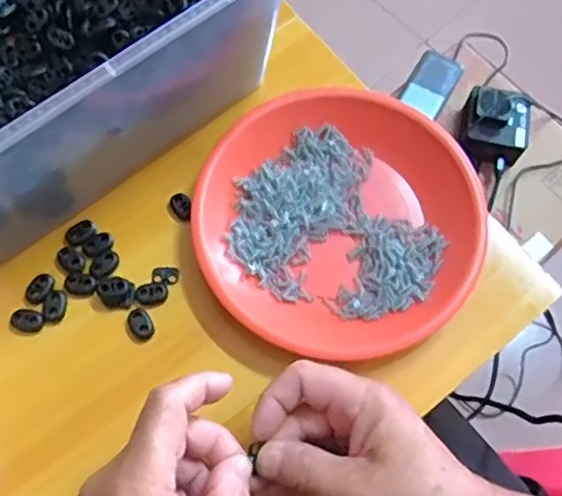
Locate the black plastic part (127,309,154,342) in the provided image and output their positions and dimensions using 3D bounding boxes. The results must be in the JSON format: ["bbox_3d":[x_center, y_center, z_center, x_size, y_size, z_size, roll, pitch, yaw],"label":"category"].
[{"bbox_3d":[-0.094,0.051,0.420,0.015,0.007,0.021,-33,73,-13],"label":"black plastic part"}]

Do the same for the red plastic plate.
[{"bbox_3d":[0.038,-0.020,0.434,0.190,0.030,0.184,0,69,-1],"label":"red plastic plate"}]

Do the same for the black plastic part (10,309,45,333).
[{"bbox_3d":[-0.170,0.049,0.421,0.021,0.006,0.014,11,69,3],"label":"black plastic part"}]

